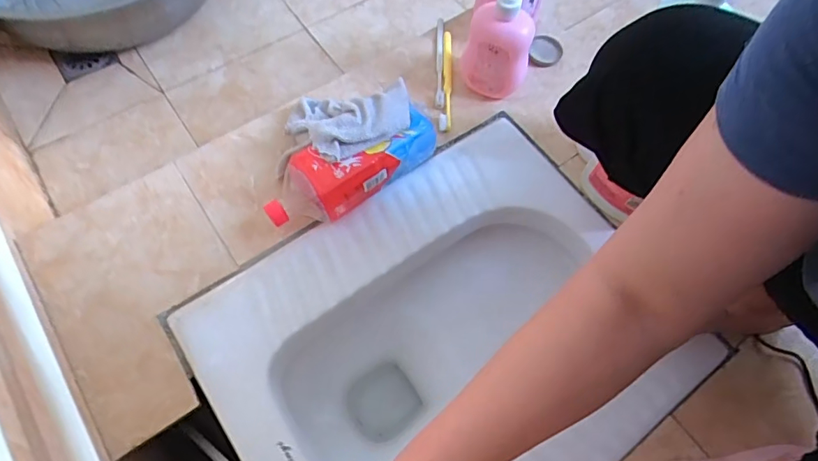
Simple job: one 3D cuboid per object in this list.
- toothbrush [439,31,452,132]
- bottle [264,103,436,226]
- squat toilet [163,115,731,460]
[{"bbox_3d":[0.054,-0.218,0.691,0.016,0.011,0.176,4,65,-2],"label":"toothbrush"},{"bbox_3d":[-0.069,-0.072,0.591,0.220,0.077,0.082,-29,70,-15],"label":"bottle"},{"bbox_3d":[0.044,0.143,0.622,0.505,0.163,0.405,-34,72,-17],"label":"squat toilet"}]

